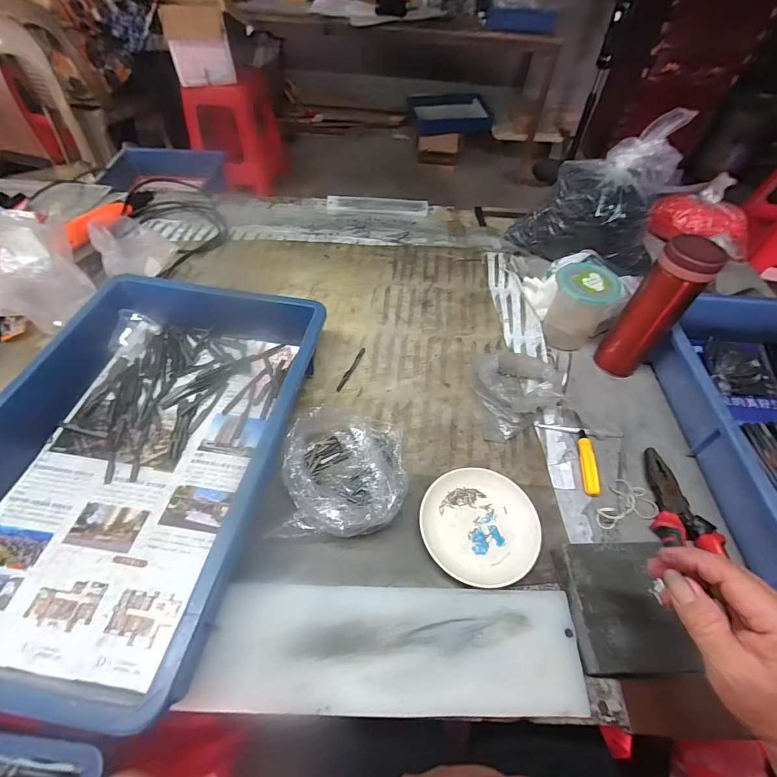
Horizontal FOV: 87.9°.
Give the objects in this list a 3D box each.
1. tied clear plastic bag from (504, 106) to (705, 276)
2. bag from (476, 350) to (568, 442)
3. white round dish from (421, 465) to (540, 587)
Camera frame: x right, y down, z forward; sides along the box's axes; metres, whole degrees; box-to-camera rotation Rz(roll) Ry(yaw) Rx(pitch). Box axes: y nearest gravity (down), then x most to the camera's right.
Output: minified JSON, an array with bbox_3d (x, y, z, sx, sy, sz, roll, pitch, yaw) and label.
[{"bbox_3d":[0.342,-0.303,0.659,0.182,0.205,0.171,-14,55,-14],"label":"tied clear plastic bag"},{"bbox_3d":[0.167,0.004,0.515,0.118,0.044,0.136,15,54,7],"label":"bag"},{"bbox_3d":[0.093,0.141,0.418,0.117,0.023,0.112,2,53,-2],"label":"white round dish"}]

